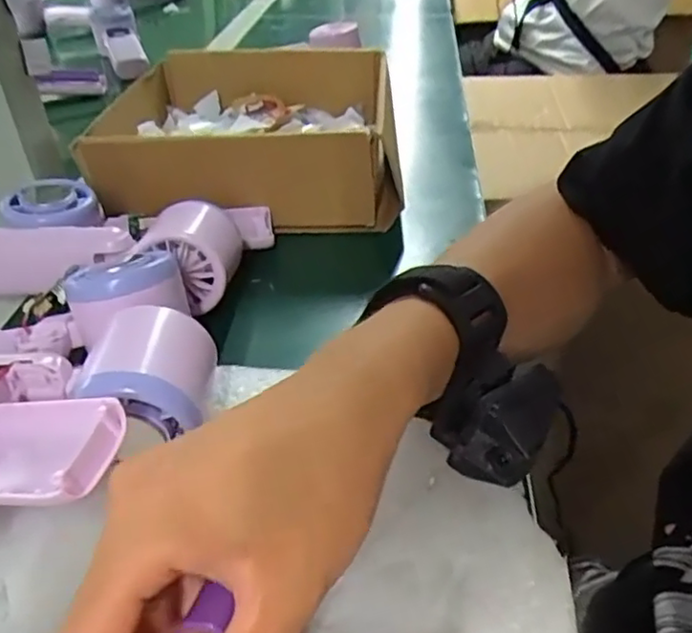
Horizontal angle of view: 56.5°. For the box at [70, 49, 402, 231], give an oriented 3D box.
[{"bbox_3d":[-0.087,-0.153,0.535,0.241,0.079,0.237,-2,37,-2],"label":"box"}]

